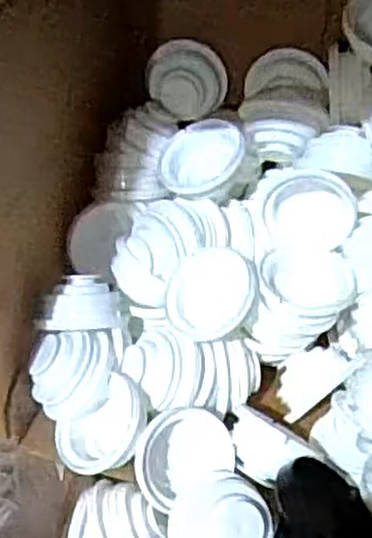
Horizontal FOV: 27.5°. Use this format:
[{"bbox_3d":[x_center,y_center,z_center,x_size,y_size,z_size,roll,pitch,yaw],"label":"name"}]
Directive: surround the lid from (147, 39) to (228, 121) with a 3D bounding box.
[{"bbox_3d":[0.002,-0.190,0.758,0.077,0.018,0.079,-2,84,1],"label":"lid"}]

